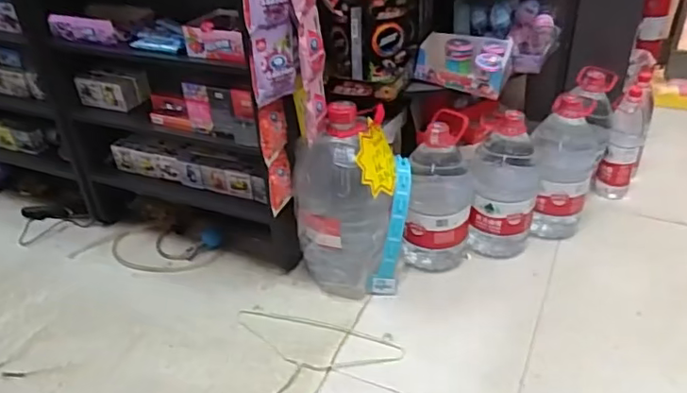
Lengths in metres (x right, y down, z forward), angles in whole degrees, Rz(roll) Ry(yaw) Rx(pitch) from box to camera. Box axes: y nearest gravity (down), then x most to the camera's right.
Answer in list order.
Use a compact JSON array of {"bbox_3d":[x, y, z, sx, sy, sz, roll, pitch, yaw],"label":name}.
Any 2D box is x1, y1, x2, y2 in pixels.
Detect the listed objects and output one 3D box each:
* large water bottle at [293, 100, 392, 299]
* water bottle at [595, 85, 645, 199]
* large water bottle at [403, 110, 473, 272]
[{"bbox_3d":[-0.008,0.021,1.323,0.184,0.423,0.165,-15,36,-17],"label":"large water bottle"},{"bbox_3d":[0.770,-0.149,1.594,0.090,0.315,0.109,12,37,25],"label":"water bottle"},{"bbox_3d":[0.227,0.004,1.389,0.145,0.382,0.139,5,35,17],"label":"large water bottle"}]

